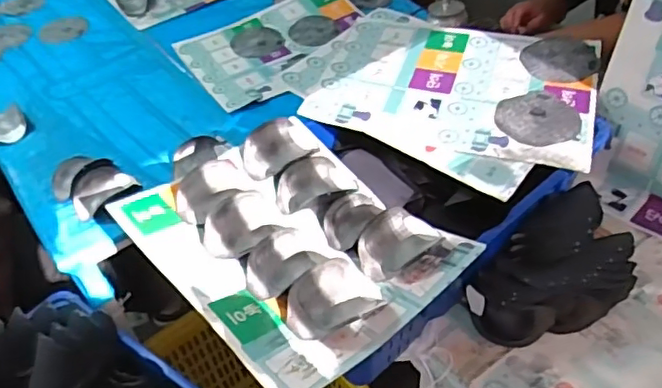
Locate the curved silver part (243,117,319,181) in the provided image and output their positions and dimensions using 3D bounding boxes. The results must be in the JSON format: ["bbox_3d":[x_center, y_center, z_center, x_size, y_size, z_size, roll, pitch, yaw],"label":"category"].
[{"bbox_3d":[-0.097,-0.083,1.057,0.134,0.041,0.098,-34,52,-26],"label":"curved silver part"}]

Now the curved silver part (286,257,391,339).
[{"bbox_3d":[0.007,0.146,0.805,0.144,0.052,0.102,-21,48,-29],"label":"curved silver part"}]

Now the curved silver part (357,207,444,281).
[{"bbox_3d":[0.101,0.073,0.902,0.138,0.036,0.100,-25,49,-19],"label":"curved silver part"}]

